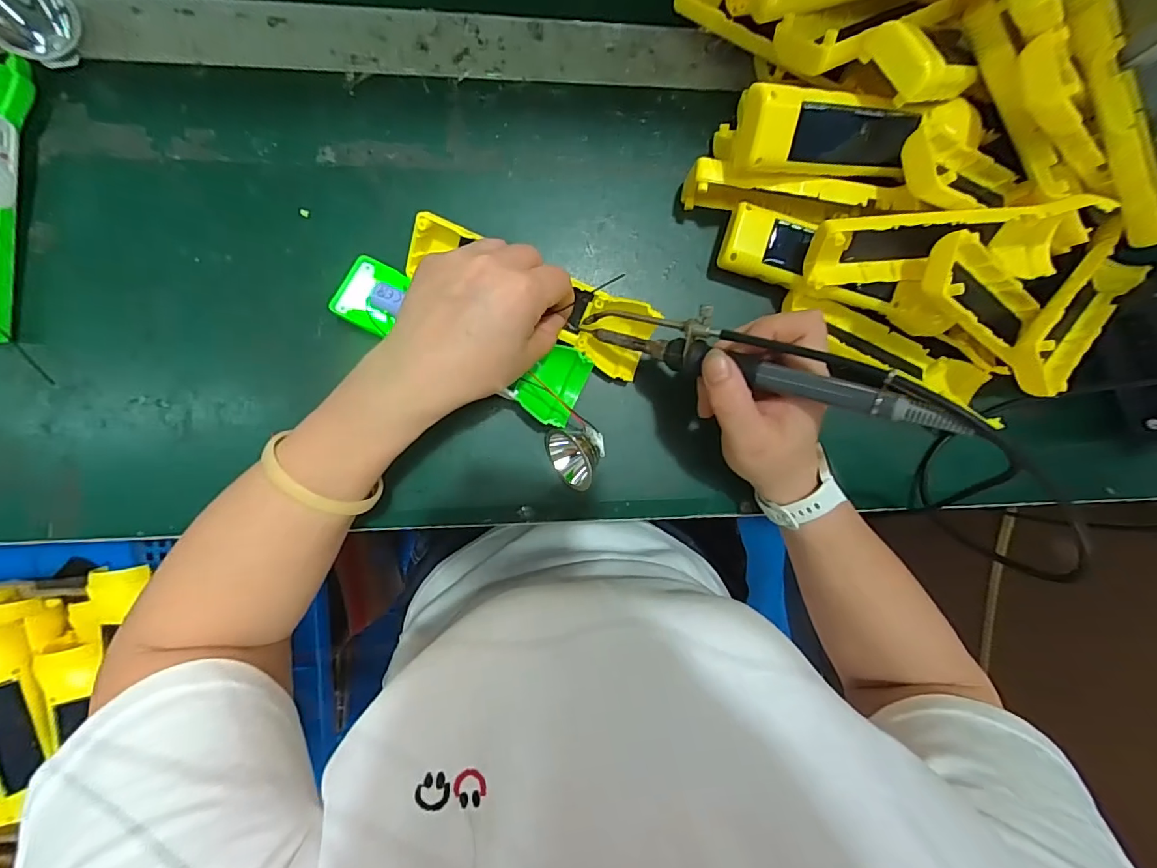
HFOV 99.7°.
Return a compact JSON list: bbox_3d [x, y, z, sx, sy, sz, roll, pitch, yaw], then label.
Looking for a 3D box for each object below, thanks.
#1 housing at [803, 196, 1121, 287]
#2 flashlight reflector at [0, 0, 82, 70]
[{"bbox_3d":[0.241,-0.116,0.303,0.188,0.046,0.035,-5,93,-3],"label":"housing"},{"bbox_3d":[-0.313,-0.237,0.280,0.037,0.019,0.041,0,124,-47],"label":"flashlight reflector"}]

